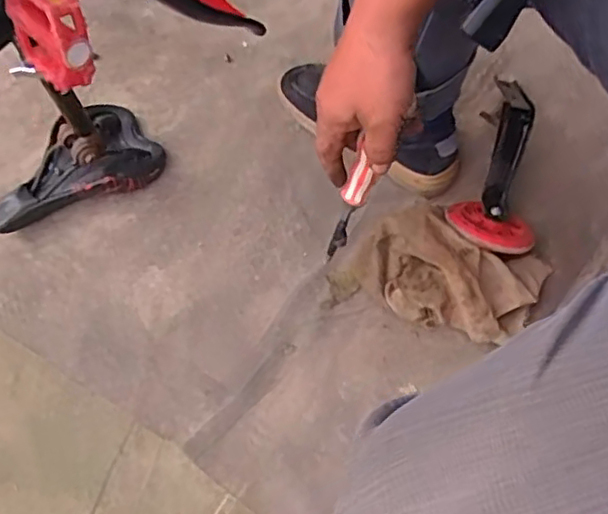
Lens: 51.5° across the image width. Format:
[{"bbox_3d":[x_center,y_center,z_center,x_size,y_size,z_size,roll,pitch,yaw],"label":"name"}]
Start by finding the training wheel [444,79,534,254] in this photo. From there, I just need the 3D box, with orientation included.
[{"bbox_3d":[0.247,-0.114,0.797,0.106,0.077,0.228,13,81,4],"label":"training wheel"}]

